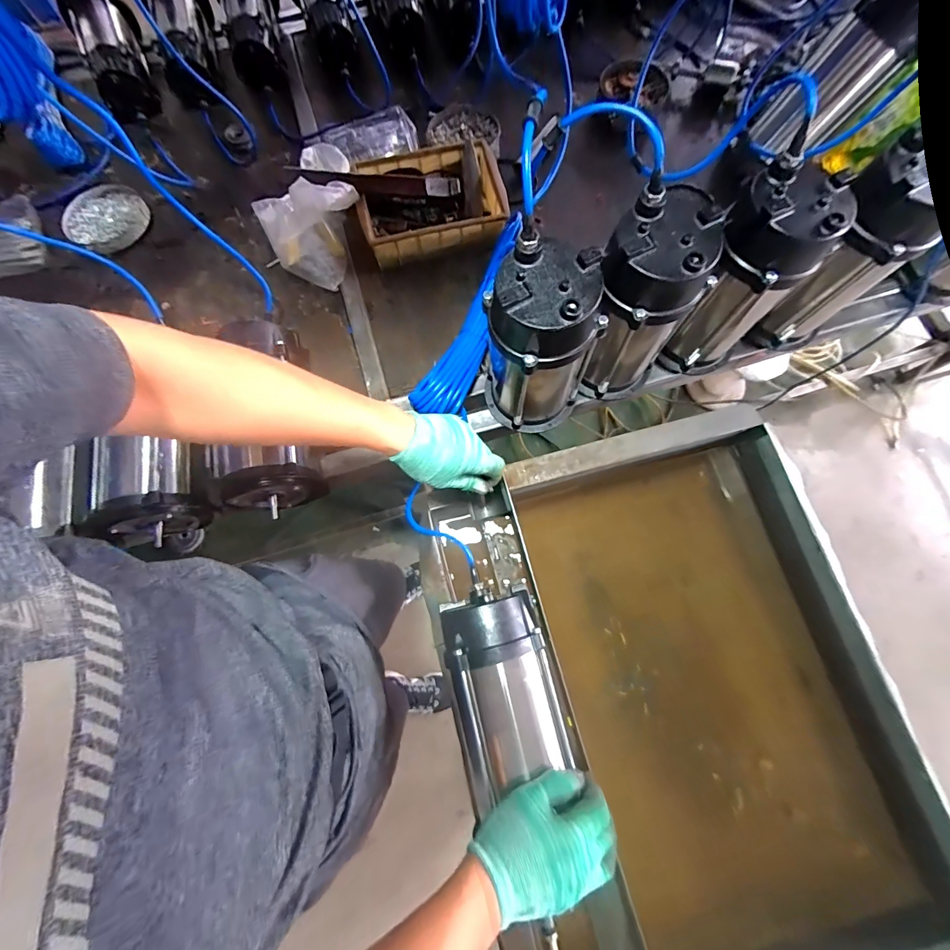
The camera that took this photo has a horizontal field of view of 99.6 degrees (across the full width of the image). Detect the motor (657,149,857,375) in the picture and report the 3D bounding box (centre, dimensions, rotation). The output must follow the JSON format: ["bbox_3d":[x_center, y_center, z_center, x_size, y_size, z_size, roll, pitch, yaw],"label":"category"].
[{"bbox_3d":[0.353,-0.253,0.541,0.116,0.251,0.115,9,76,3],"label":"motor"}]

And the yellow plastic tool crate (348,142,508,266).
[{"bbox_3d":[-0.075,-0.478,0.703,0.250,0.079,0.182,-11,76,-2],"label":"yellow plastic tool crate"}]

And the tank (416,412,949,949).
[{"bbox_3d":[0.282,0.320,0.626,0.597,0.226,0.735,-18,76,-4],"label":"tank"}]

